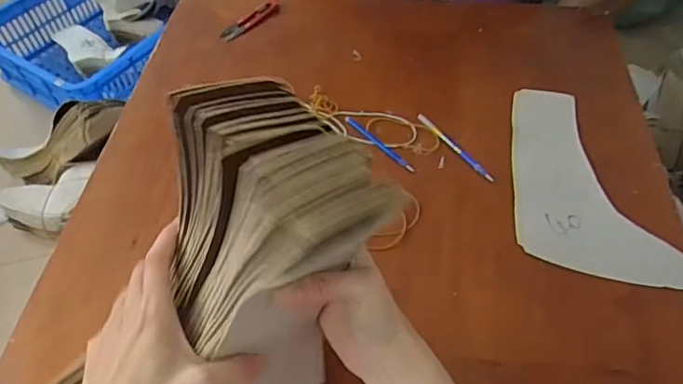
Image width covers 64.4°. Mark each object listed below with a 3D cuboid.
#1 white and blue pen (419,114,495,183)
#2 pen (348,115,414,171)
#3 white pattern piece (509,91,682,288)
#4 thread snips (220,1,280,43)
[{"bbox_3d":[0.127,-0.051,0.607,0.009,0.004,0.122,-28,56,-17],"label":"white and blue pen"},{"bbox_3d":[0.042,-0.054,0.618,0.008,0.004,0.110,-35,59,-22],"label":"pen"},{"bbox_3d":[0.233,-0.007,0.568,0.133,0.010,0.272,-15,52,-1],"label":"white pattern piece"},{"bbox_3d":[-0.127,-0.240,0.760,0.020,0.009,0.099,34,61,25],"label":"thread snips"}]

